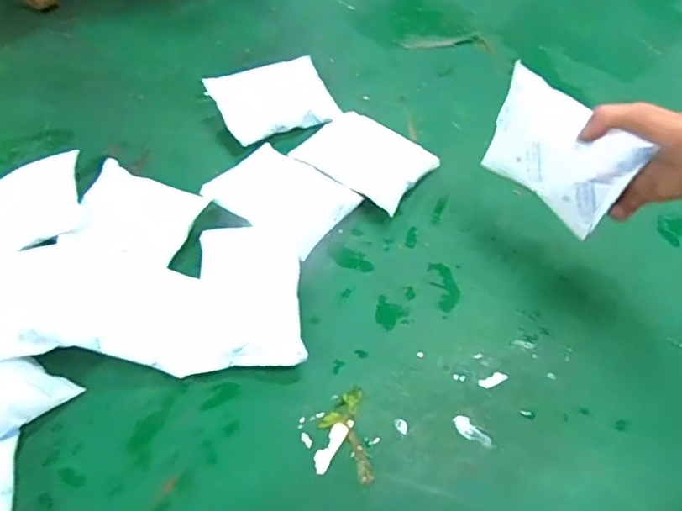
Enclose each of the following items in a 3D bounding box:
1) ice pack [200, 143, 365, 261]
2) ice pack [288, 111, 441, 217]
[{"bbox_3d":[-0.071,-0.072,0.702,0.150,0.014,0.117,34,61,15],"label":"ice pack"},{"bbox_3d":[0.022,-0.132,0.751,0.178,0.041,0.113,30,58,23],"label":"ice pack"}]

